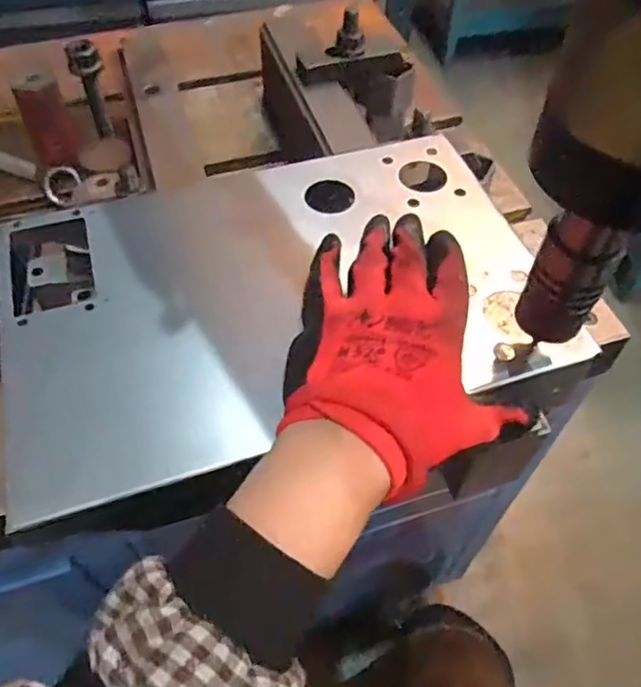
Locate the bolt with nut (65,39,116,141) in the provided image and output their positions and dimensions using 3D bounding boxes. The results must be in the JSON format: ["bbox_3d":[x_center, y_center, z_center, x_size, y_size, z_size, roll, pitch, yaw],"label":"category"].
[{"bbox_3d":[-0.191,-0.214,0.521,0.021,0.083,0.020,-32,63,-20],"label":"bolt with nut"}]

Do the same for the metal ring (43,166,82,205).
[{"bbox_3d":[-0.240,-0.148,0.572,0.036,0.005,0.035,2,100,9],"label":"metal ring"}]

